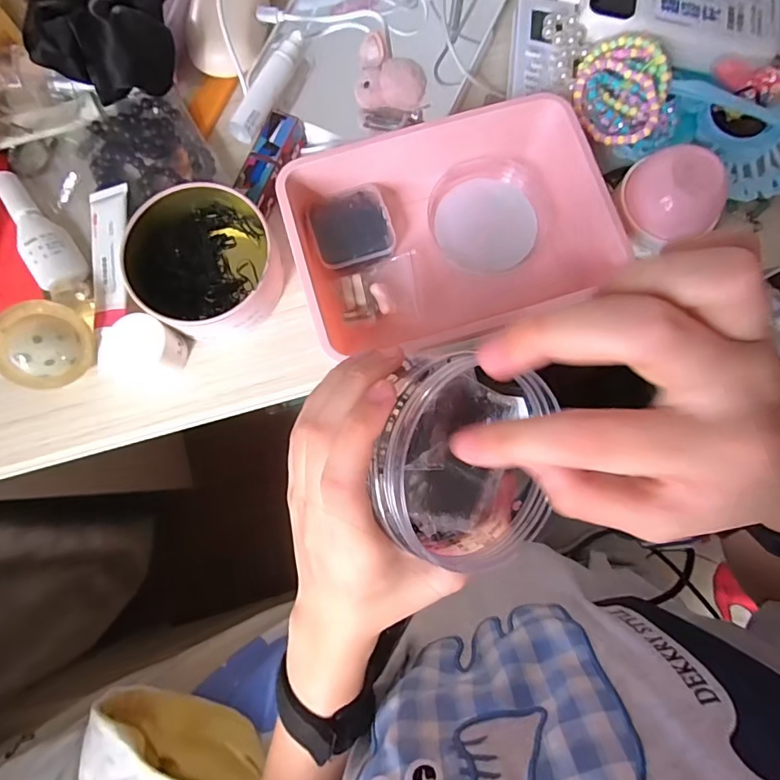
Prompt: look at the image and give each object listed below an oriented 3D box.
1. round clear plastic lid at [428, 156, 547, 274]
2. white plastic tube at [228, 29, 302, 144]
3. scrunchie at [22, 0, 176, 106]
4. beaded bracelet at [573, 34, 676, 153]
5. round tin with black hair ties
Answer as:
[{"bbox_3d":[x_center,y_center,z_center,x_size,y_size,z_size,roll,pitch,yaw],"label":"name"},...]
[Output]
[{"bbox_3d":[0.071,-0.125,0.339,0.080,0.019,0.079,0,80,0],"label":"round clear plastic lid"},{"bbox_3d":[-0.086,-0.216,0.334,0.016,0.014,0.089,22,81,4],"label":"white plastic tube"},{"bbox_3d":[-0.184,-0.249,0.319,0.089,0.062,0.105,19,80,4],"label":"scrunchie"},{"bbox_3d":[0.160,-0.207,0.327,0.060,0.016,0.074,-15,80,-2],"label":"beaded bracelet"},{"bbox_3d":[-0.125,-0.092,0.325,0.089,0.044,0.108,-7,80,-1],"label":"round tin with black hair ties"}]

